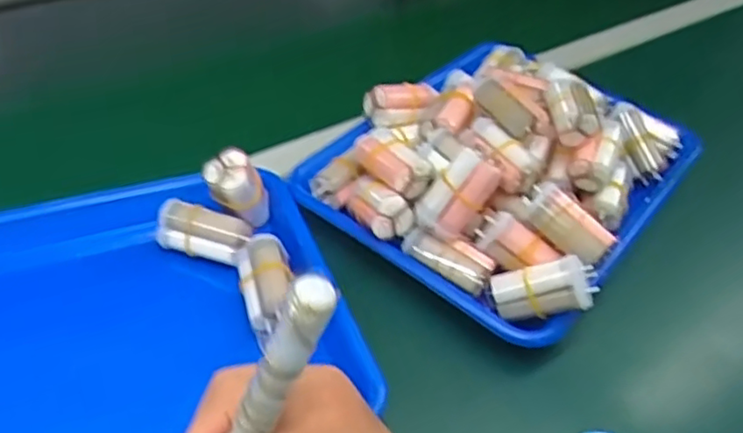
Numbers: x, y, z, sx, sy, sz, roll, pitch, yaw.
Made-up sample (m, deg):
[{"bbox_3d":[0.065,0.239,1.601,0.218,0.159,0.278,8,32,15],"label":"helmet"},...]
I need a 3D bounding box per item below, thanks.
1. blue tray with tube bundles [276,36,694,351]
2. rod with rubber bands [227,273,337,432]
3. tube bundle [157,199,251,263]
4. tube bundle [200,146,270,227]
[{"bbox_3d":[0.123,-0.068,0.559,0.248,0.075,0.331,31,48,24],"label":"blue tray with tube bundles"},{"bbox_3d":[-0.051,0.088,0.270,0.016,0.158,0.018,1,38,-39],"label":"rod with rubber bands"},{"bbox_3d":[-0.125,0.010,0.485,0.069,0.025,0.031,16,44,10],"label":"tube bundle"},{"bbox_3d":[-0.100,-0.018,0.499,0.038,0.071,0.035,-29,50,-3],"label":"tube bundle"}]

